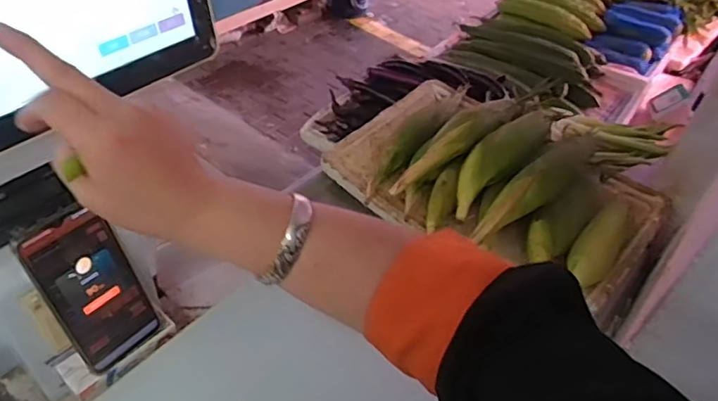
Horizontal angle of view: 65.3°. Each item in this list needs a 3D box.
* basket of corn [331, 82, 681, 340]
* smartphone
[{"bbox_3d":[0.240,-0.060,0.959,0.546,0.151,0.351,30,49,22],"label":"basket of corn"},{"bbox_3d":[-0.239,0.084,0.510,0.010,0.156,0.073,12,40,36],"label":"smartphone"}]

